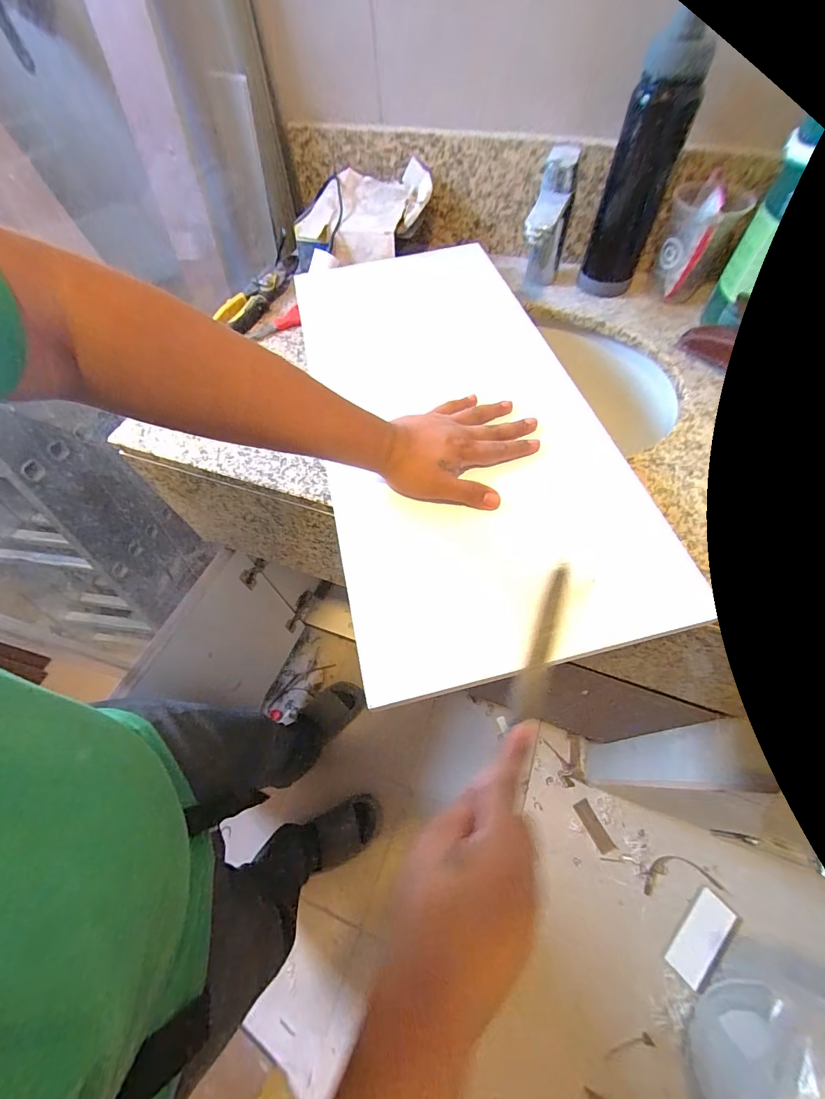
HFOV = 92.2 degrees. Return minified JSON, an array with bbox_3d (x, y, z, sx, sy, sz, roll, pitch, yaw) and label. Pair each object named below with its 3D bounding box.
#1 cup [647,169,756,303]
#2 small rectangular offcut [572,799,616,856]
[{"bbox_3d":[0.400,-0.438,0.570,0.092,0.125,0.089,23,65,15],"label":"cup"},{"bbox_3d":[0.458,0.700,1.000,0.043,0.007,0.117,-25,62,-10],"label":"small rectangular offcut"}]

